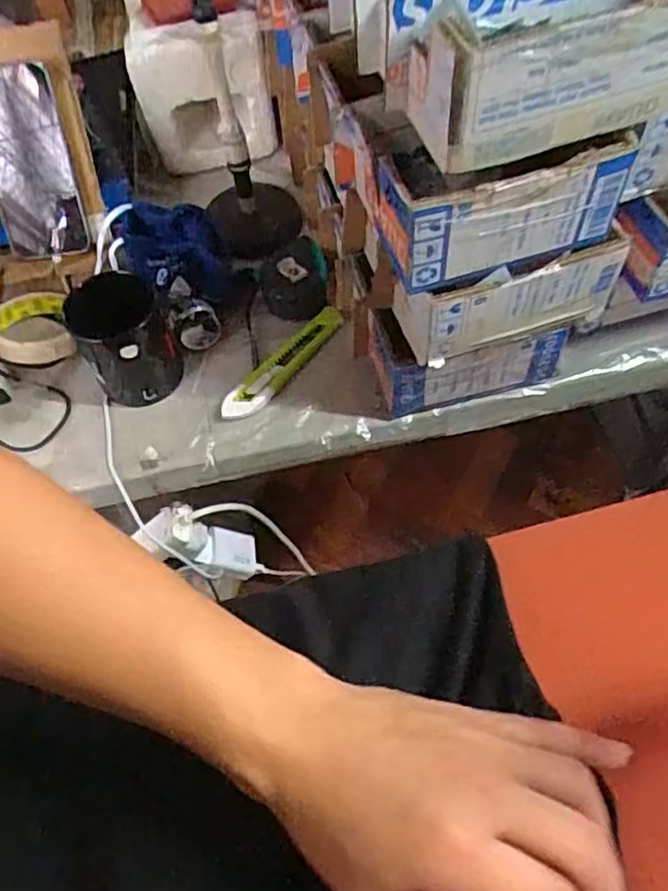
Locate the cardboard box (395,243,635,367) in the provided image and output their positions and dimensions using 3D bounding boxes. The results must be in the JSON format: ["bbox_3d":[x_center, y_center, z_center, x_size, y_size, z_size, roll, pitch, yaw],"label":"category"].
[{"bbox_3d":[0.127,-0.121,0.496,0.157,0.073,0.061,-15,59,-5],"label":"cardboard box"}]

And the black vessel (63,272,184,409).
[{"bbox_3d":[-0.185,-0.095,0.590,0.081,0.089,0.080,-2,59,3],"label":"black vessel"}]

